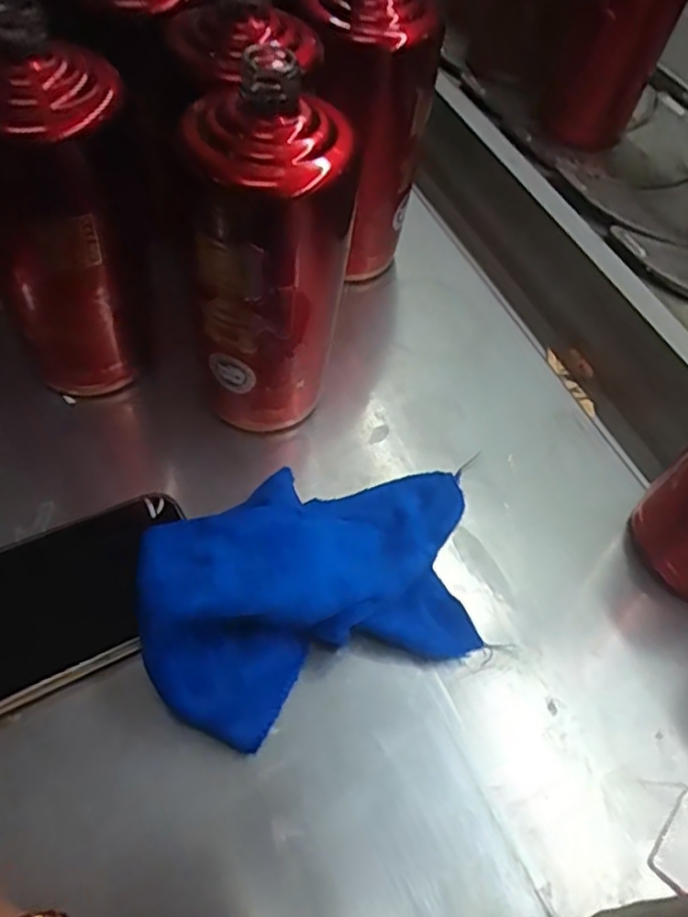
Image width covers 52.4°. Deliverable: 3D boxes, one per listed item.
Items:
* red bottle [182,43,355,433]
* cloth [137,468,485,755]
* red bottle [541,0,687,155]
[{"bbox_3d":[-0.038,-0.095,0.350,0.078,0.176,0.061,0,57,-1],"label":"red bottle"},{"bbox_3d":[-0.006,0.056,0.344,0.184,0.064,0.112,-21,60,-14],"label":"cloth"},{"bbox_3d":[0.201,-0.315,0.507,0.077,0.174,0.062,17,58,9],"label":"red bottle"}]

